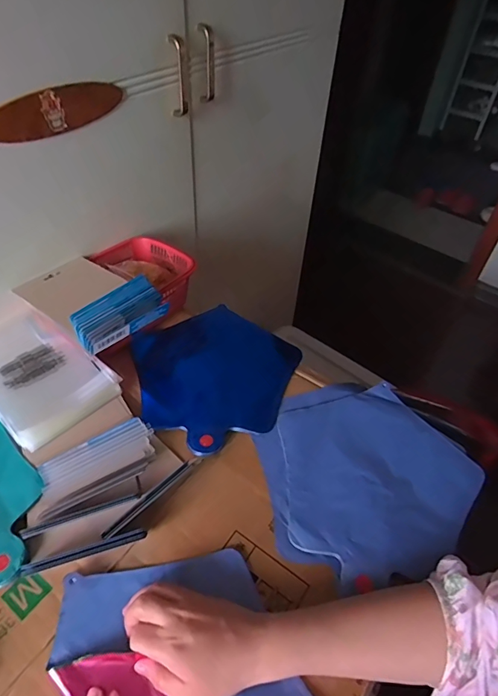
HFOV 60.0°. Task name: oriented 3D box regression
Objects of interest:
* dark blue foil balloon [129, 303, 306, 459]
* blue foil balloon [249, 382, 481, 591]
[{"bbox_3d":[-0.049,0.027,0.593,0.217,0.013,0.227,26,49,21],"label":"dark blue foil balloon"},{"bbox_3d":[0.143,0.141,0.512,0.247,0.014,0.236,-7,46,-10],"label":"blue foil balloon"}]

